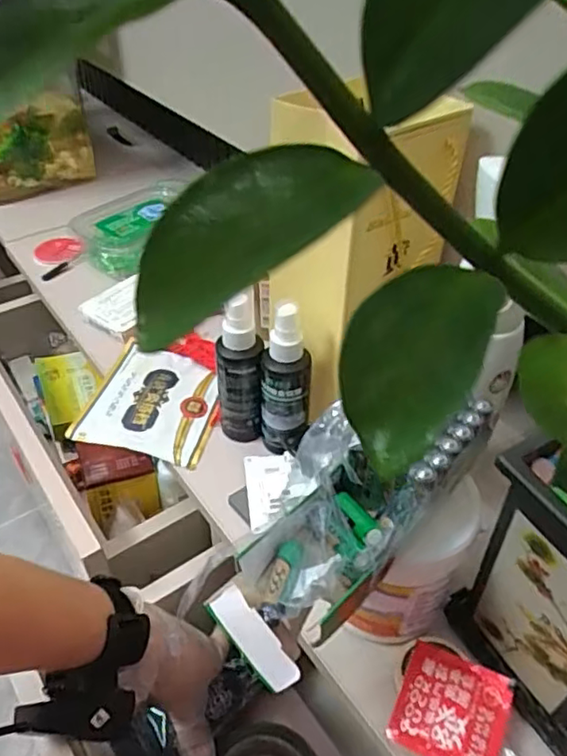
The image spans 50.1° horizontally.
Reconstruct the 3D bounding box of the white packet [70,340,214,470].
[{"bbox_3d":[-0.125,0.020,0.588,0.122,0.014,0.136,8,43,8],"label":"white packet"}]

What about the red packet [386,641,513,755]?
[{"bbox_3d":[0.104,0.202,0.372,0.063,0.006,0.064,19,52,21],"label":"red packet"}]

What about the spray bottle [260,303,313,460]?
[{"bbox_3d":[0.001,0.004,0.506,0.042,0.137,0.040,-2,42,-3],"label":"spray bottle"}]

